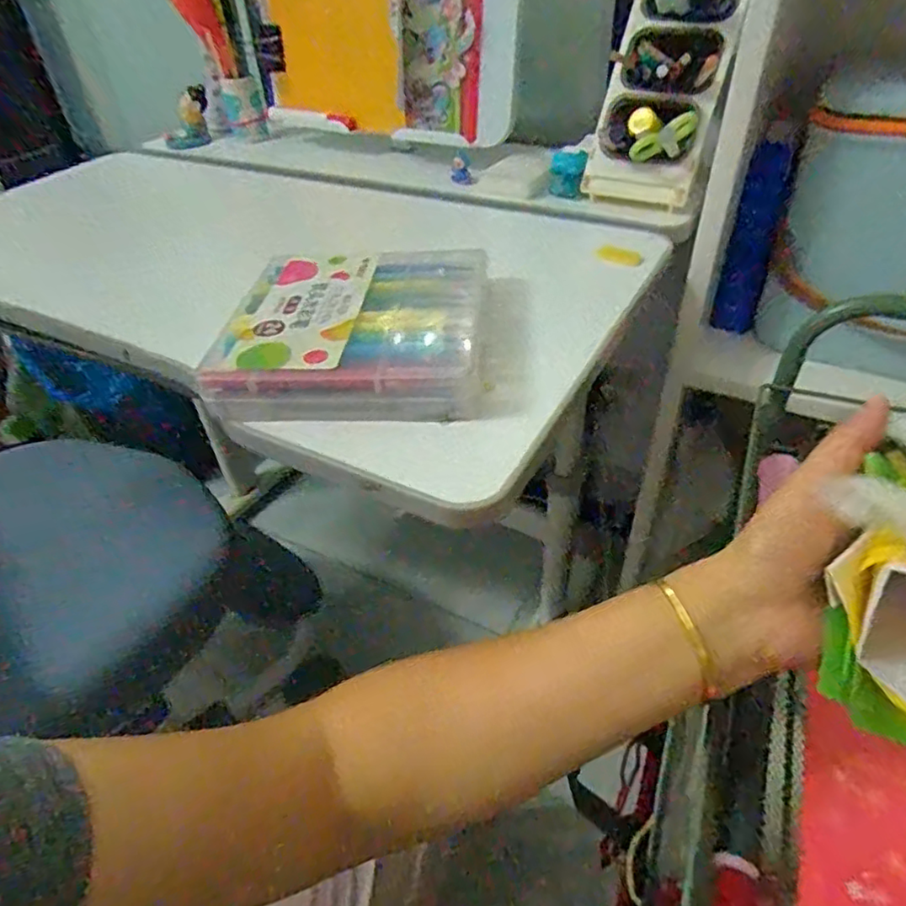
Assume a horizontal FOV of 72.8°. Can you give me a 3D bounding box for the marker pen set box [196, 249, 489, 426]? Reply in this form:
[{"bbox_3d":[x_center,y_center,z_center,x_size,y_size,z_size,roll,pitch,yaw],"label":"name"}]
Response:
[{"bbox_3d":[-0.069,-0.093,0.449,0.180,0.033,0.177,1,42,4],"label":"marker pen set box"}]

